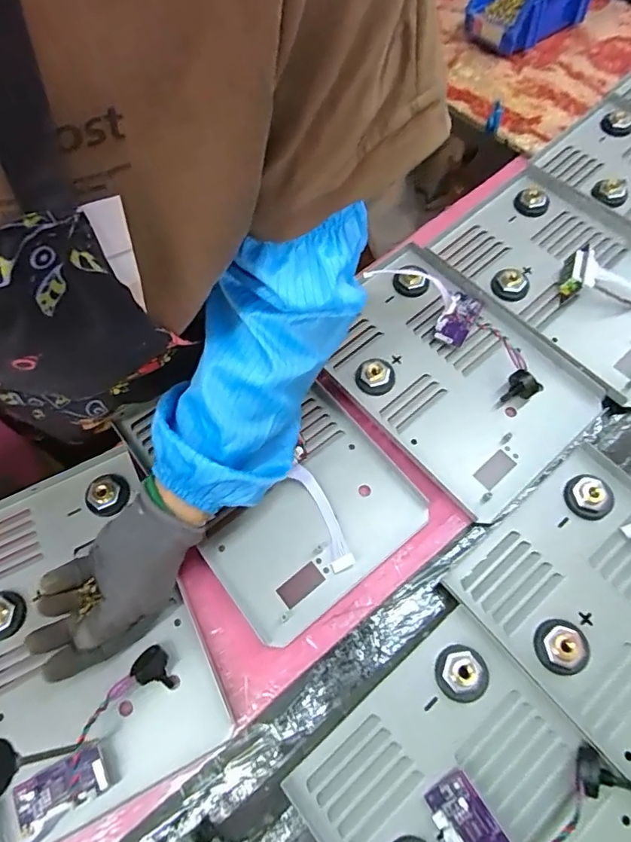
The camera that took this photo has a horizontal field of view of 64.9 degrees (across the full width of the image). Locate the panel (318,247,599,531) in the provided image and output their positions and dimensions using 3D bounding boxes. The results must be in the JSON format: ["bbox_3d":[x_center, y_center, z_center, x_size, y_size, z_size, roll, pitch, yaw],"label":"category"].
[{"bbox_3d":[0.123,-0.058,0.484,0.182,0.029,0.256,-41,67,-14],"label":"panel"}]

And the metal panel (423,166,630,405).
[{"bbox_3d":[0.271,-0.152,0.533,0.186,0.047,0.265,-42,67,-14],"label":"metal panel"}]

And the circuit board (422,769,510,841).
[{"bbox_3d":[0.100,0.265,0.320,0.033,0.012,0.057,-36,65,-2],"label":"circuit board"}]

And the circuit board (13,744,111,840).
[{"bbox_3d":[-0.182,0.264,0.355,0.059,0.020,0.033,-28,64,-8],"label":"circuit board"}]

